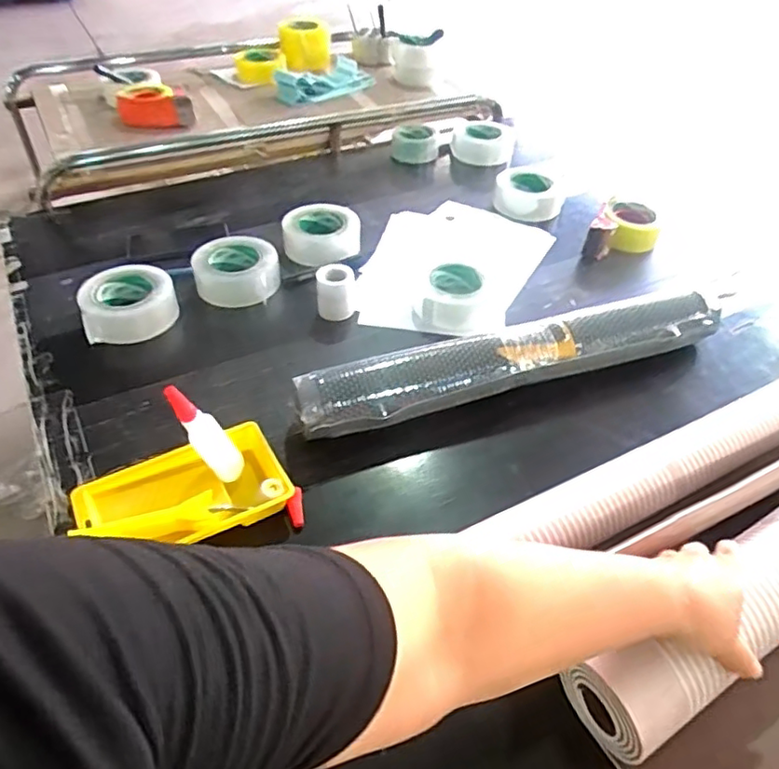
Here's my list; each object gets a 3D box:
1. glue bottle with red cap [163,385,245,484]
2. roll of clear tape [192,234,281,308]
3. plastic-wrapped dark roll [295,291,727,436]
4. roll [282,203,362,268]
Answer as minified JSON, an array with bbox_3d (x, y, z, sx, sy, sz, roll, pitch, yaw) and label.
[{"bbox_3d":[-0.197,0.052,0.642,0.027,0.136,0.036,-11,43,15],"label":"glue bottle with red cap"},{"bbox_3d":[-0.236,-0.173,0.945,0.124,0.066,0.118,1,45,-1],"label":"roll of clear tape"},{"bbox_3d":[0.171,-0.039,0.761,0.585,0.057,0.069,-13,47,-15],"label":"plastic-wrapped dark roll"},{"bbox_3d":[-0.115,-0.253,1.022,0.124,0.063,0.132,1,45,-1],"label":"roll"}]

